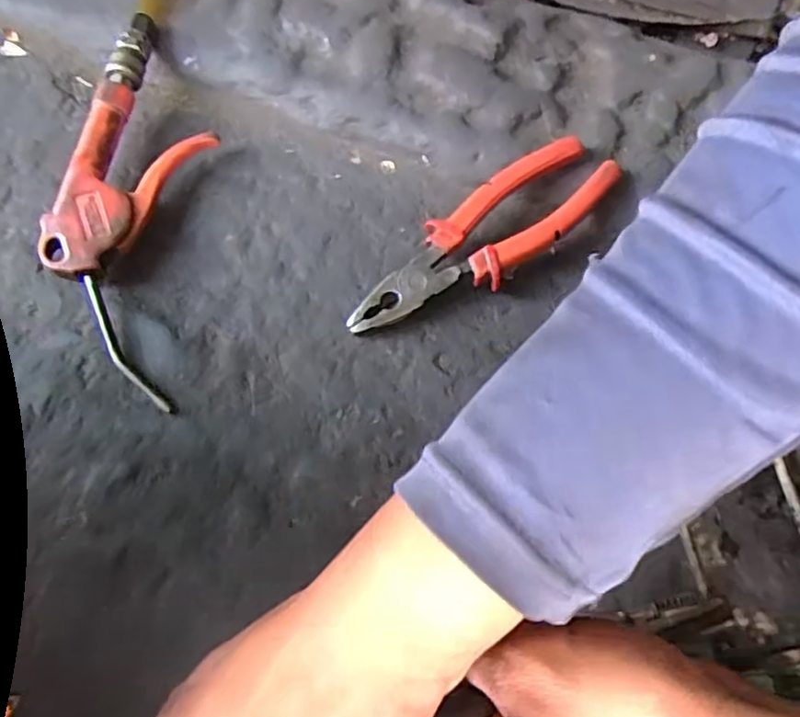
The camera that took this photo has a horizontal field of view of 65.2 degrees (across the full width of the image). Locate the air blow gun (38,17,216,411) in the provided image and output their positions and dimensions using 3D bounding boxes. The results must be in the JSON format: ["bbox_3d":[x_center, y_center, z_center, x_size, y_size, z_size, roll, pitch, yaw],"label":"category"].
[{"bbox_3d":[-0.167,-0.103,0.391,0.090,0.035,0.267,4,66,-1],"label":"air blow gun"}]

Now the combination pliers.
[{"bbox_3d":[0.049,-0.072,0.381,0.182,0.013,0.054,-36,78,-5],"label":"combination pliers"}]

